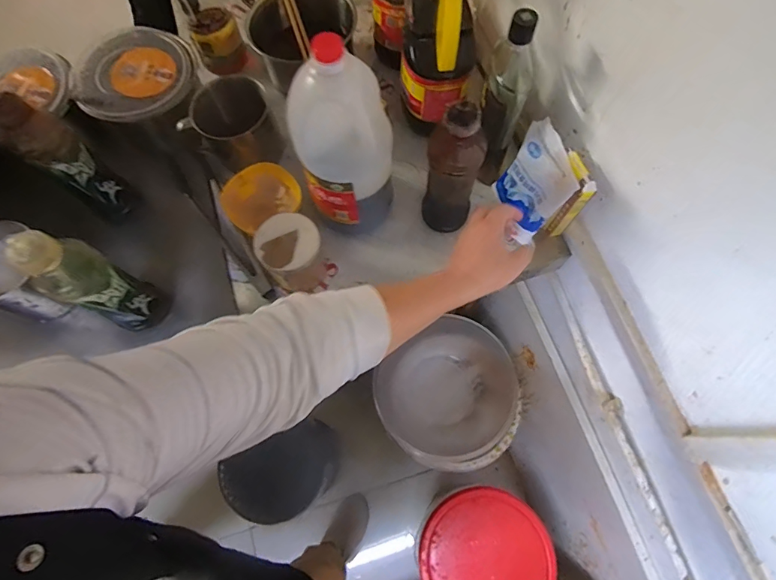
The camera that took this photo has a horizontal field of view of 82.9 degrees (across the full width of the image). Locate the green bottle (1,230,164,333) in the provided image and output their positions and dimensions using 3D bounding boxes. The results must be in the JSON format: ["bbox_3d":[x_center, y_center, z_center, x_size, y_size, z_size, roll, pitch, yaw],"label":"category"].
[{"bbox_3d":[-0.349,-0.010,0.516,0.057,0.185,0.066,25,73,10],"label":"green bottle"}]

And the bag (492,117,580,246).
[{"bbox_3d":[0.195,-0.144,0.595,0.019,0.134,0.108,-15,67,-29],"label":"bag"}]

